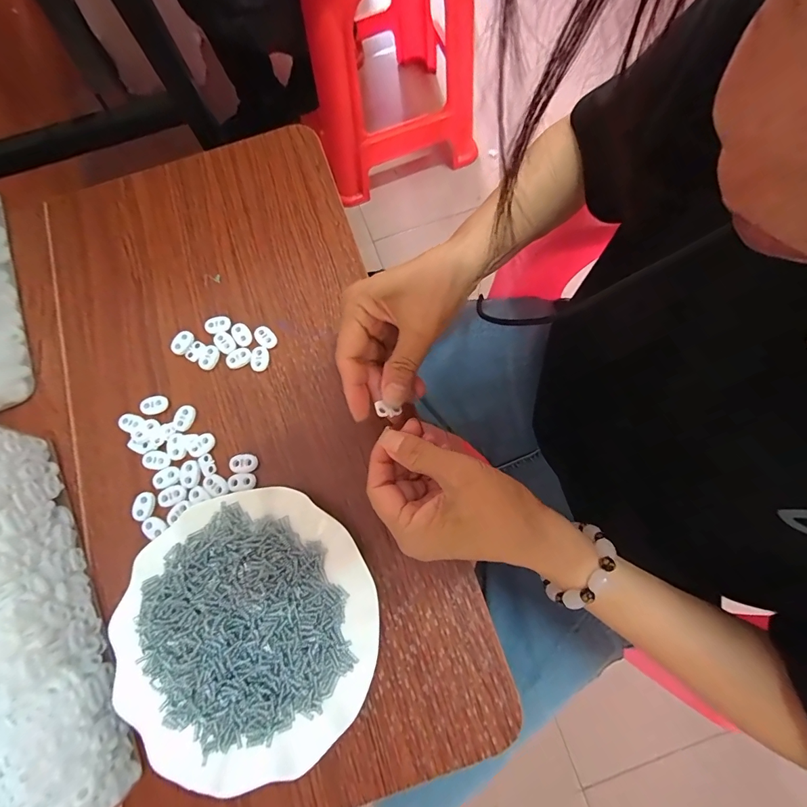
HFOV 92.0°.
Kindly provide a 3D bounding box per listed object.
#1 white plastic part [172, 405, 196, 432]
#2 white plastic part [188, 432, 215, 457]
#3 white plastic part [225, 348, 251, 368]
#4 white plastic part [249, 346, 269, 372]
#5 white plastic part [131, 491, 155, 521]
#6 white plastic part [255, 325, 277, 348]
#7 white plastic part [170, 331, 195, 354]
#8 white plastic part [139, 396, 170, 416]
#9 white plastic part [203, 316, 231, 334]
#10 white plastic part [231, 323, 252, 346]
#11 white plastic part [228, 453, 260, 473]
[{"bbox_3d":[-0.189,0.012,0.335,0.016,0.004,0.022,29,78,8],"label":"white plastic part"},{"bbox_3d":[-0.170,0.035,0.329,0.014,0.004,0.023,43,80,11],"label":"white plastic part"},{"bbox_3d":[-0.146,-0.041,0.345,0.022,0.004,0.015,-29,77,-6],"label":"white plastic part"},{"bbox_3d":[-0.128,-0.040,0.347,0.016,0.005,0.022,11,76,4],"label":"white plastic part"},{"bbox_3d":[-0.212,0.084,0.318,0.015,0.005,0.022,11,76,4],"label":"white plastic part"},{"bbox_3d":[-0.124,-0.060,0.351,0.022,0.006,0.016,39,80,10],"label":"white plastic part"},{"bbox_3d":[-0.200,-0.055,0.353,0.015,0.005,0.022,36,79,9],"label":"white plastic part"},{"bbox_3d":[-0.219,0.002,0.341,0.025,0.004,0.016,-5,76,0],"label":"white plastic part"},{"bbox_3d":[-0.169,-0.071,0.354,0.023,0.004,0.015,-17,76,-3],"label":"white plastic part"},{"bbox_3d":[-0.146,-0.063,0.349,0.015,0.004,0.022,-27,77,-6],"label":"white plastic part"},{"bbox_3d":[-0.133,0.050,0.324,0.025,0.004,0.016,-4,76,0],"label":"white plastic part"}]

